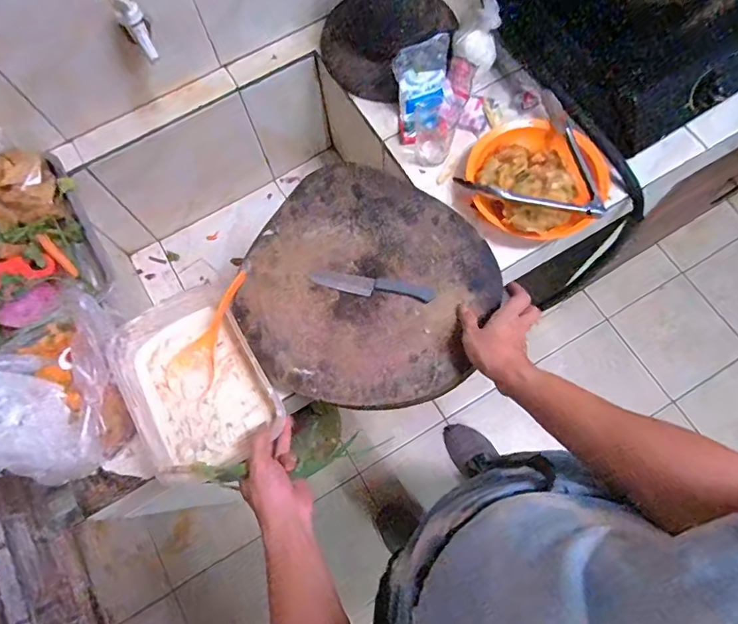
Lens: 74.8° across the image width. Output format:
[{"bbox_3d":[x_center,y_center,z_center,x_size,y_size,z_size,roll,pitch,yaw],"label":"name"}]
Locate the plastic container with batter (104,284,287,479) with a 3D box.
[{"bbox_3d":[-0.241,0.086,0.660,0.172,0.058,0.246,-31,72,-8],"label":"plastic container with batter"}]

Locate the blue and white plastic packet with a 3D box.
[{"bbox_3d":[0.093,-0.364,0.779,0.090,0.021,0.126,-17,113,1],"label":"blue and white plastic packet"}]

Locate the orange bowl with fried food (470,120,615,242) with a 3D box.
[{"bbox_3d":[0.252,-0.201,0.732,0.199,0.068,0.190,-1,70,2],"label":"orange bowl with fried food"}]

